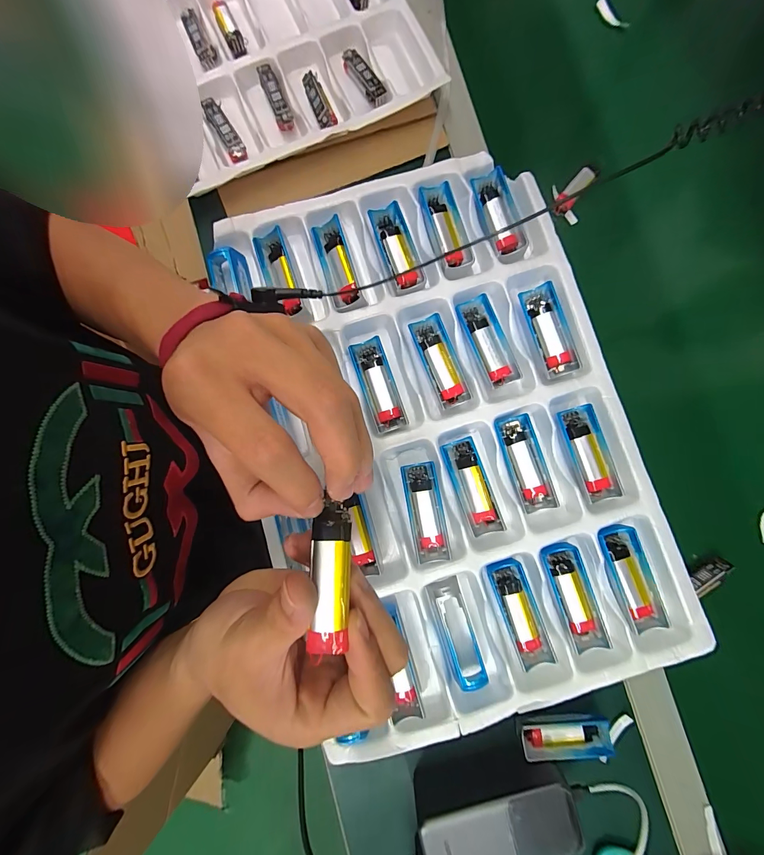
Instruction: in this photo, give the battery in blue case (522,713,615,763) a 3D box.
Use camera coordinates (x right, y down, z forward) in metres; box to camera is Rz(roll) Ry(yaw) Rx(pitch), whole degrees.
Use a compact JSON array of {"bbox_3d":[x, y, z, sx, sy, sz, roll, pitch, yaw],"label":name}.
[{"bbox_3d":[0.168,0.282,0.322,0.080,0.017,0.030,-4,85,0],"label":"battery in blue case"}]

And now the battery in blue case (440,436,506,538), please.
[{"bbox_3d":[0.075,0.049,0.291,0.026,0.012,0.078,-19,85,-1],"label":"battery in blue case"}]

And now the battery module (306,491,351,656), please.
[{"bbox_3d":[-0.023,0.066,0.159,0.016,0.012,0.063,-1,73,1],"label":"battery module"}]

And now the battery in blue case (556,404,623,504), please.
[{"bbox_3d":[0.173,0.022,0.296,0.025,0.019,0.078,-17,85,-1],"label":"battery in blue case"}]

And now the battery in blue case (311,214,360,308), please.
[{"bbox_3d":[-0.040,-0.142,0.312,0.025,0.020,0.077,-15,85,-1],"label":"battery in blue case"}]

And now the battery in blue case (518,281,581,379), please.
[{"bbox_3d":[0.145,-0.083,0.303,0.028,0.018,0.077,-19,85,-1],"label":"battery in blue case"}]

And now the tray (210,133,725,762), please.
[{"bbox_3d":[0.052,0.000,0.303,0.289,0.026,0.446,-17,85,-1],"label":"tray"}]

